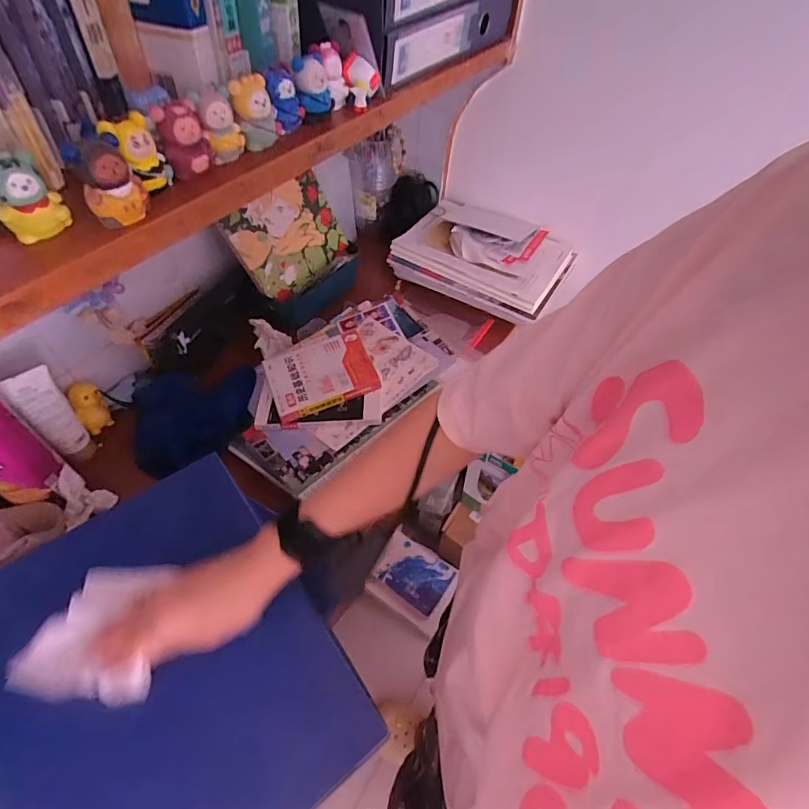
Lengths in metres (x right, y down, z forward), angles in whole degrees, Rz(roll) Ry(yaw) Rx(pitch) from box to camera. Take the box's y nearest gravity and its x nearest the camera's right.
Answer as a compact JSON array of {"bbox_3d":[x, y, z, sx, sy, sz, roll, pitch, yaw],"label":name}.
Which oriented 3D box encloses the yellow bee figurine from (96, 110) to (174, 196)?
[{"bbox_3d":[-0.200,-0.187,0.343,0.036,0.048,0.037,-17,56,-17],"label":"yellow bee figurine"}]

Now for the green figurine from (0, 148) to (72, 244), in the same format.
[{"bbox_3d":[-0.255,-0.141,0.303,0.024,0.050,0.037,36,58,22],"label":"green figurine"}]

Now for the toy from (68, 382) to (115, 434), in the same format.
[{"bbox_3d":[-0.430,0.002,0.620,0.037,0.070,0.038,36,58,22],"label":"toy"}]

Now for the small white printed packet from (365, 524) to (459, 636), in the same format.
[{"bbox_3d":[0.026,0.488,1.267,0.220,0.059,0.186,25,55,15],"label":"small white printed packet"}]

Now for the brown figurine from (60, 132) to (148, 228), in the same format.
[{"bbox_3d":[-0.210,-0.161,0.322,0.038,0.051,0.034,-22,57,-19],"label":"brown figurine"}]

